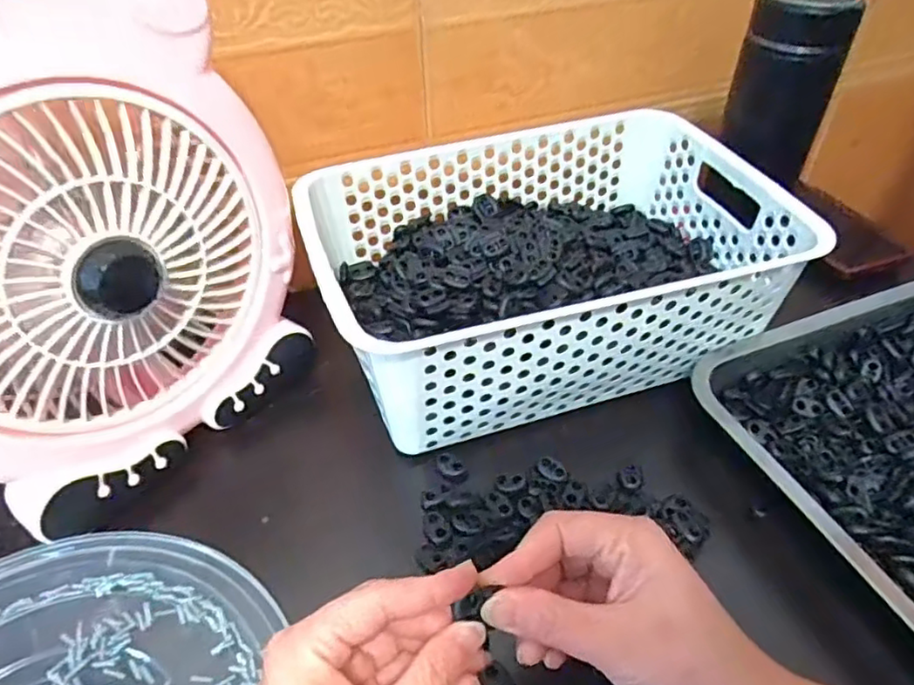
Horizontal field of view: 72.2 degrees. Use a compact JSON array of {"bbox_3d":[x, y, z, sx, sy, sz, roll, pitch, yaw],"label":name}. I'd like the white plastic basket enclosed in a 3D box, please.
[{"bbox_3d":[0.059,-0.060,0.448,0.302,0.093,0.207,-14,44,-12],"label":"white plastic basket"}]

